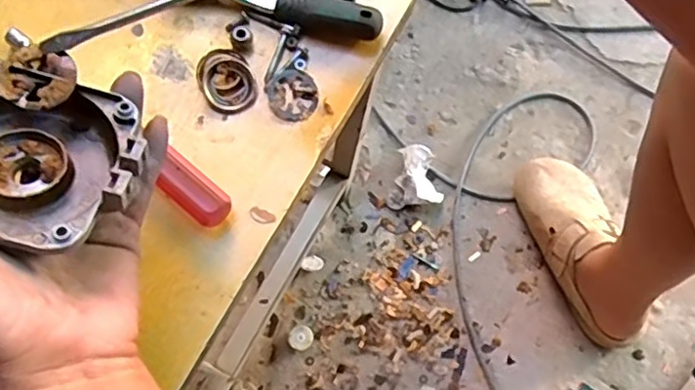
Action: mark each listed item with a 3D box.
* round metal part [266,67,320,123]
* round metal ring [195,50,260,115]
[{"bbox_3d":[-0.036,-0.065,0.407,0.034,0.005,0.034,0,73,0],"label":"round metal part"},{"bbox_3d":[-0.077,-0.074,0.403,0.034,0.012,0.042,-22,74,-7],"label":"round metal ring"}]

